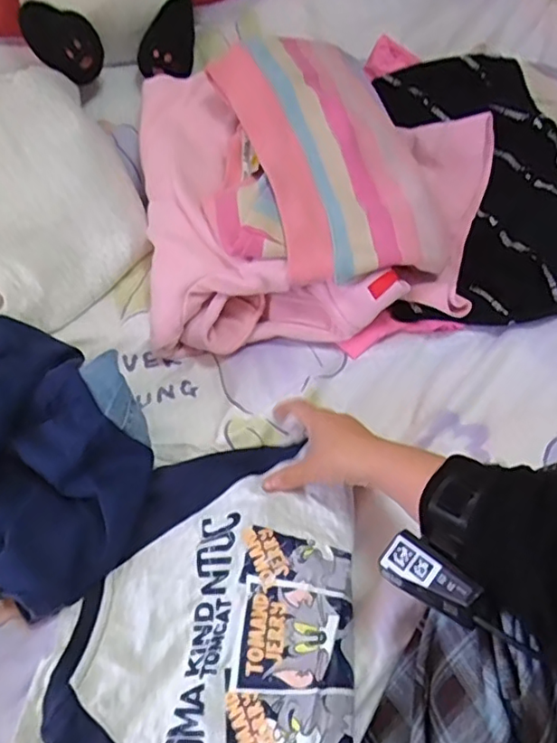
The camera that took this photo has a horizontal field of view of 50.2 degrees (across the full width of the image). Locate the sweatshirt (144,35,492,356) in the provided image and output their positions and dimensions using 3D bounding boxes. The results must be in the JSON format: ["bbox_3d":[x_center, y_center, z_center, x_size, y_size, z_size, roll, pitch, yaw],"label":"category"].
[{"bbox_3d":[0.025,-0.218,0.671,0.421,0.090,0.402,1,72,10],"label":"sweatshirt"}]

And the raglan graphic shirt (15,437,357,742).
[{"bbox_3d":[-0.064,0.214,0.466,0.258,0.054,0.339,4,52,8],"label":"raglan graphic shirt"}]

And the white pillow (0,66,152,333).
[{"bbox_3d":[-0.283,-0.200,0.715,0.238,0.094,0.270,40,86,-2],"label":"white pillow"}]

